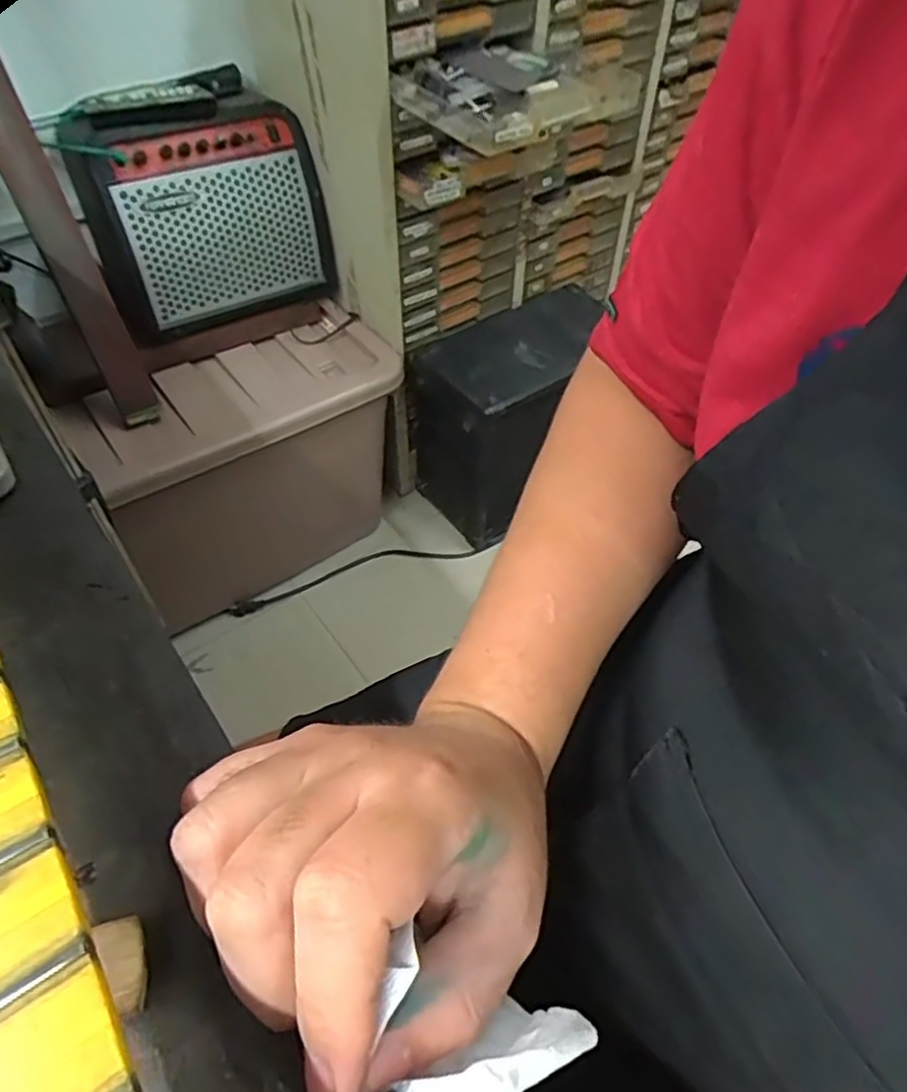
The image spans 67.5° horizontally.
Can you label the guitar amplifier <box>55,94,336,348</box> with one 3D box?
[{"bbox_3d":[-0.361,-0.493,0.988,0.317,0.266,0.170,-24,54,-19],"label":"guitar amplifier"}]

